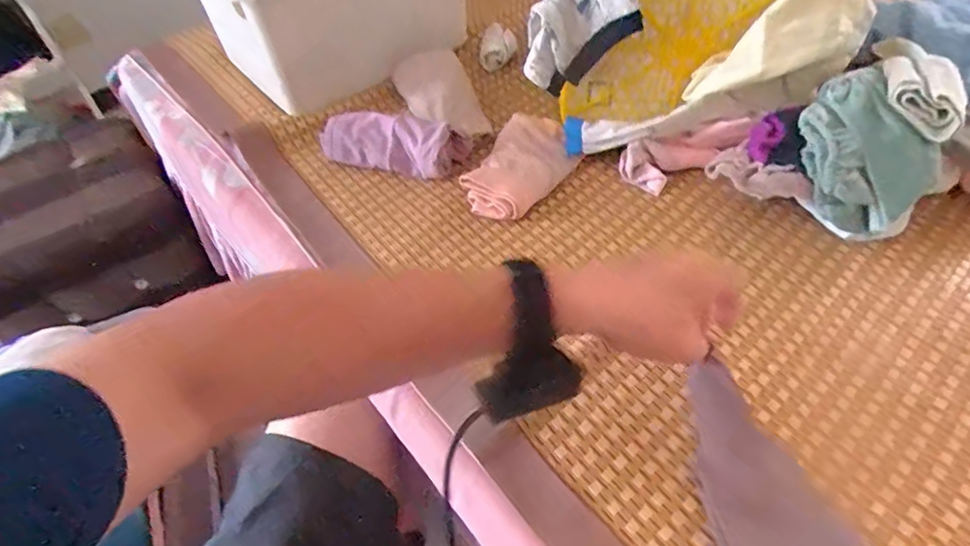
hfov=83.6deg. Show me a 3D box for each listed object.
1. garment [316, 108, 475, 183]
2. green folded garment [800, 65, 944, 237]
[{"bbox_3d":[-0.114,-0.154,0.666,0.185,0.074,0.067,4,50,8],"label":"garment"},{"bbox_3d":[0.376,-0.109,0.545,0.125,0.120,0.137,30,57,26],"label":"green folded garment"}]

